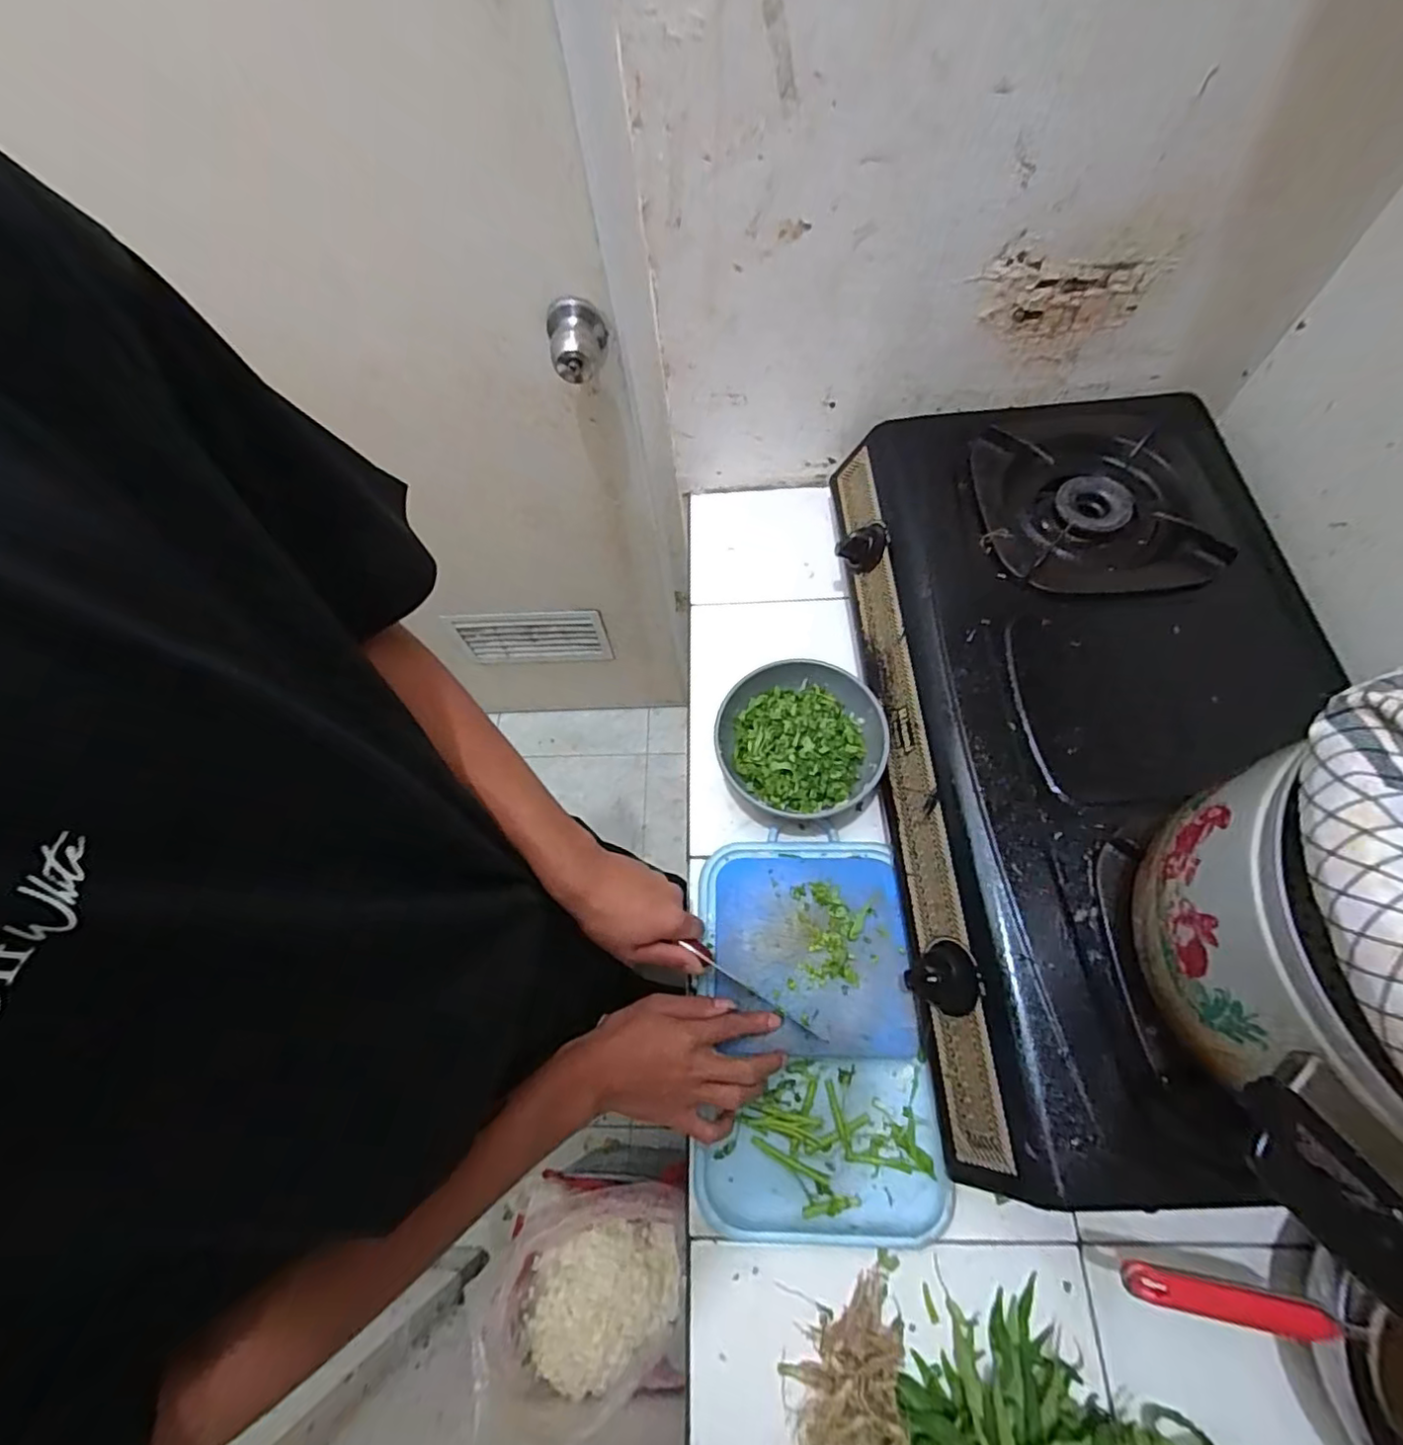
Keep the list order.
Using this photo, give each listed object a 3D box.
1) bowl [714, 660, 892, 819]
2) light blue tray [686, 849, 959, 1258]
[{"bbox_3d":[0.096,0.020,0.613,0.159,0.076,0.140,14,66,9],"label":"bowl"},{"bbox_3d":[0.093,0.259,0.534,0.187,0.032,0.300,-2,65,2],"label":"light blue tray"}]

